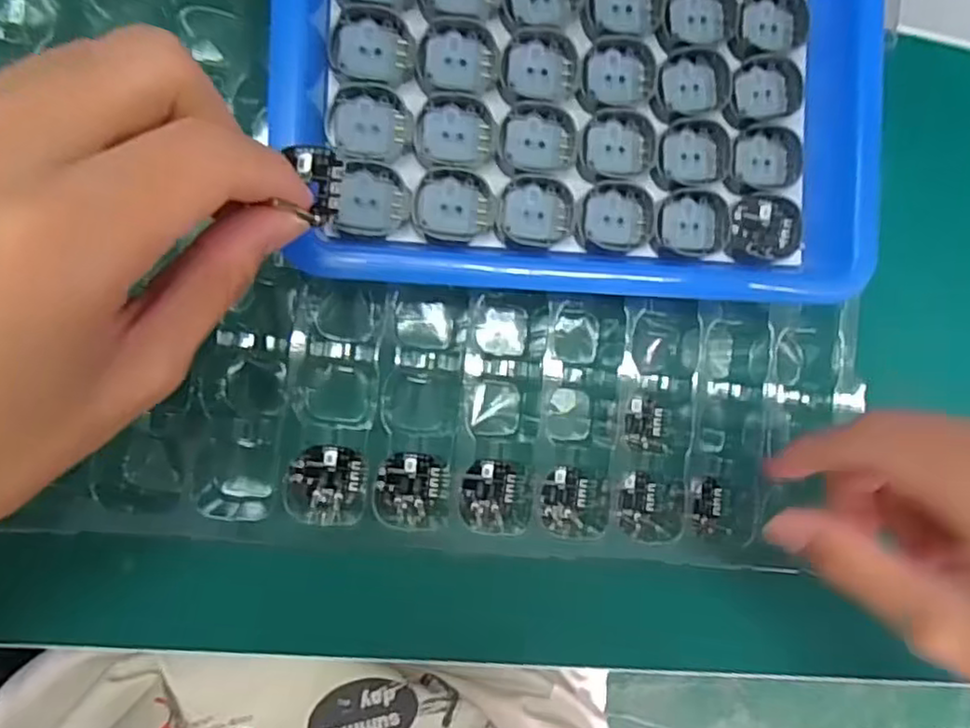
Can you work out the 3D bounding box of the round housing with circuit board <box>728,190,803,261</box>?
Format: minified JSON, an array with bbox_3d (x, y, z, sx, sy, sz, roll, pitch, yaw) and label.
[{"bbox_3d":[0.109,-0.053,0.256,0.030,0.004,0.026,-6,89,-10],"label":"round housing with circuit board"}]

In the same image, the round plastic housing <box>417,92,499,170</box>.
[{"bbox_3d":[-0.010,-0.083,0.236,0.028,0.004,0.028,0,88,-10],"label":"round plastic housing"}]

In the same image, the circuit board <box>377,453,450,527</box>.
[{"bbox_3d":[-0.029,0.050,0.265,0.028,0.004,0.029,8,87,-10],"label":"circuit board"}]

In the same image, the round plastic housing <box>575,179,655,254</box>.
[{"bbox_3d":[0.049,-0.056,0.250,0.029,0.008,0.025,2,88,-10],"label":"round plastic housing"}]

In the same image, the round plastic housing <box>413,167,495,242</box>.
[{"bbox_3d":[-0.011,-0.057,0.238,0.028,0.006,0.024,6,87,-10],"label":"round plastic housing"}]

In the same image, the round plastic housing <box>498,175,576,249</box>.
[{"bbox_3d":[0.019,-0.056,0.244,0.028,0.007,0.024,4,88,-10],"label":"round plastic housing"}]

